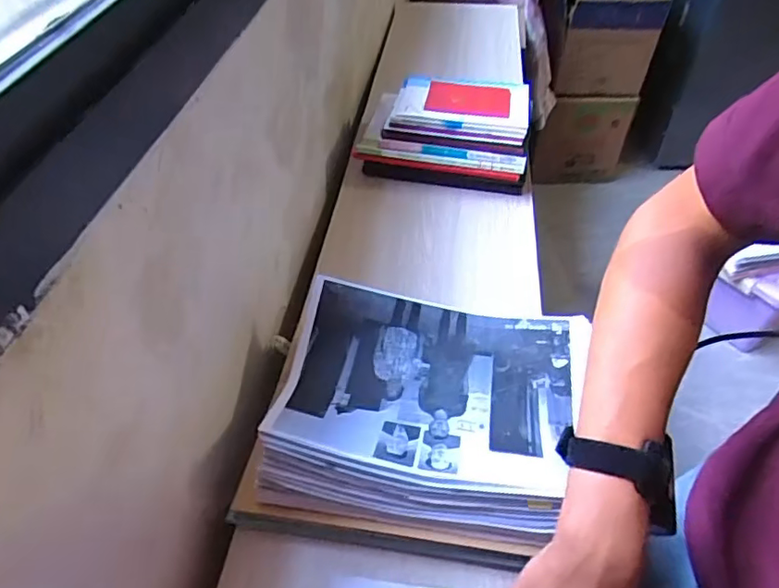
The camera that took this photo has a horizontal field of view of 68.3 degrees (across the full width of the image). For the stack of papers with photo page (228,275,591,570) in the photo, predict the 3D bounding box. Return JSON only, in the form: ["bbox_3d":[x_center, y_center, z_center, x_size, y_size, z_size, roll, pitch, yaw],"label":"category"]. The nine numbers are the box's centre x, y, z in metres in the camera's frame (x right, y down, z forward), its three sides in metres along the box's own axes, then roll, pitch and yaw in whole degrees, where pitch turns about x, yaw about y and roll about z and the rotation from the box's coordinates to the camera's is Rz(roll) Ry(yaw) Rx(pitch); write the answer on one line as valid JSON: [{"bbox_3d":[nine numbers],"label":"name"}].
[{"bbox_3d":[0.033,0.110,0.562,0.285,0.085,0.236,7,47,8],"label":"stack of papers with photo page"}]

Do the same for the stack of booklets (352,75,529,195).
[{"bbox_3d":[0.090,-0.261,0.908,0.251,0.123,0.138,10,47,10],"label":"stack of booklets"}]

